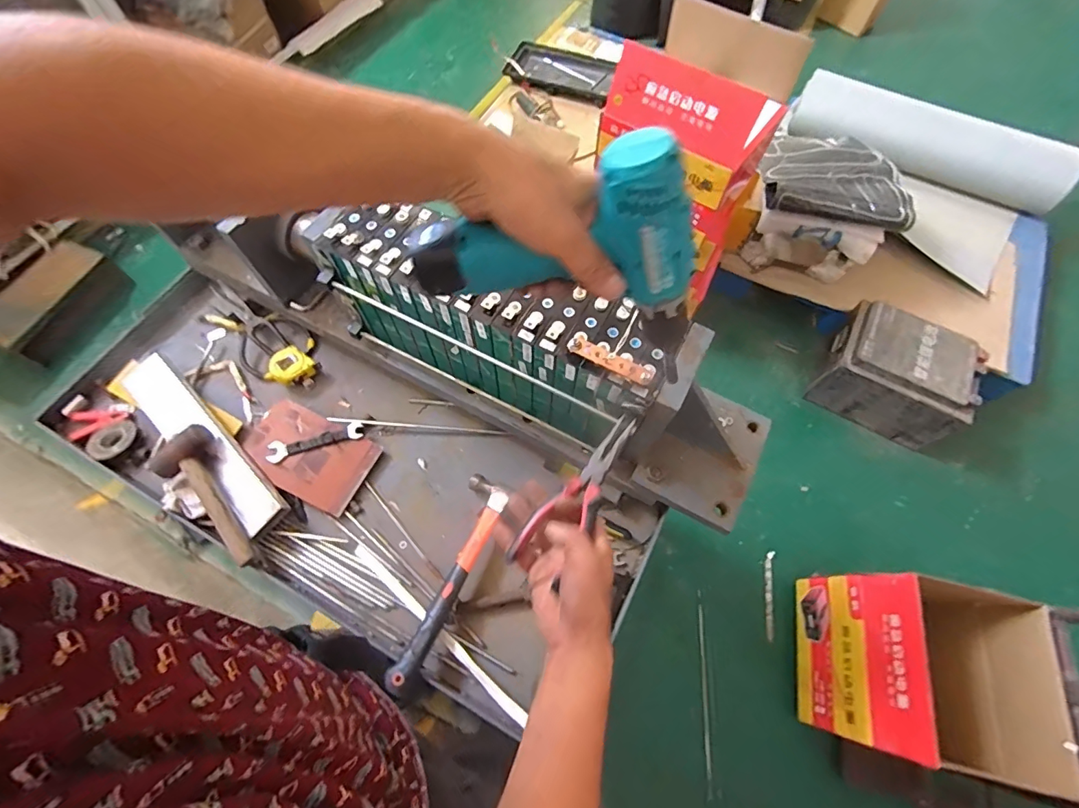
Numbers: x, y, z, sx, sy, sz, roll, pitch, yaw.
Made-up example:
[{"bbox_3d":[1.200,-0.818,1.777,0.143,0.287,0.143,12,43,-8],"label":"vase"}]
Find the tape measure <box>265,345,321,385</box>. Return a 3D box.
[{"bbox_3d":[-0.464,-0.065,0.864,0.065,0.037,0.082,40,71,16],"label":"tape measure"}]

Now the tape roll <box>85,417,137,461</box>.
[{"bbox_3d":[-0.737,0.063,0.808,0.075,0.022,0.078,0,66,-1],"label":"tape roll"}]

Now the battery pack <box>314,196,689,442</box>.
[{"bbox_3d":[-0.068,-0.112,0.691,0.498,0.203,0.156,30,69,12],"label":"battery pack"}]

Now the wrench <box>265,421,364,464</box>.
[{"bbox_3d":[-0.386,0.066,0.803,0.154,0.016,0.033,-15,67,-8],"label":"wrench"}]

